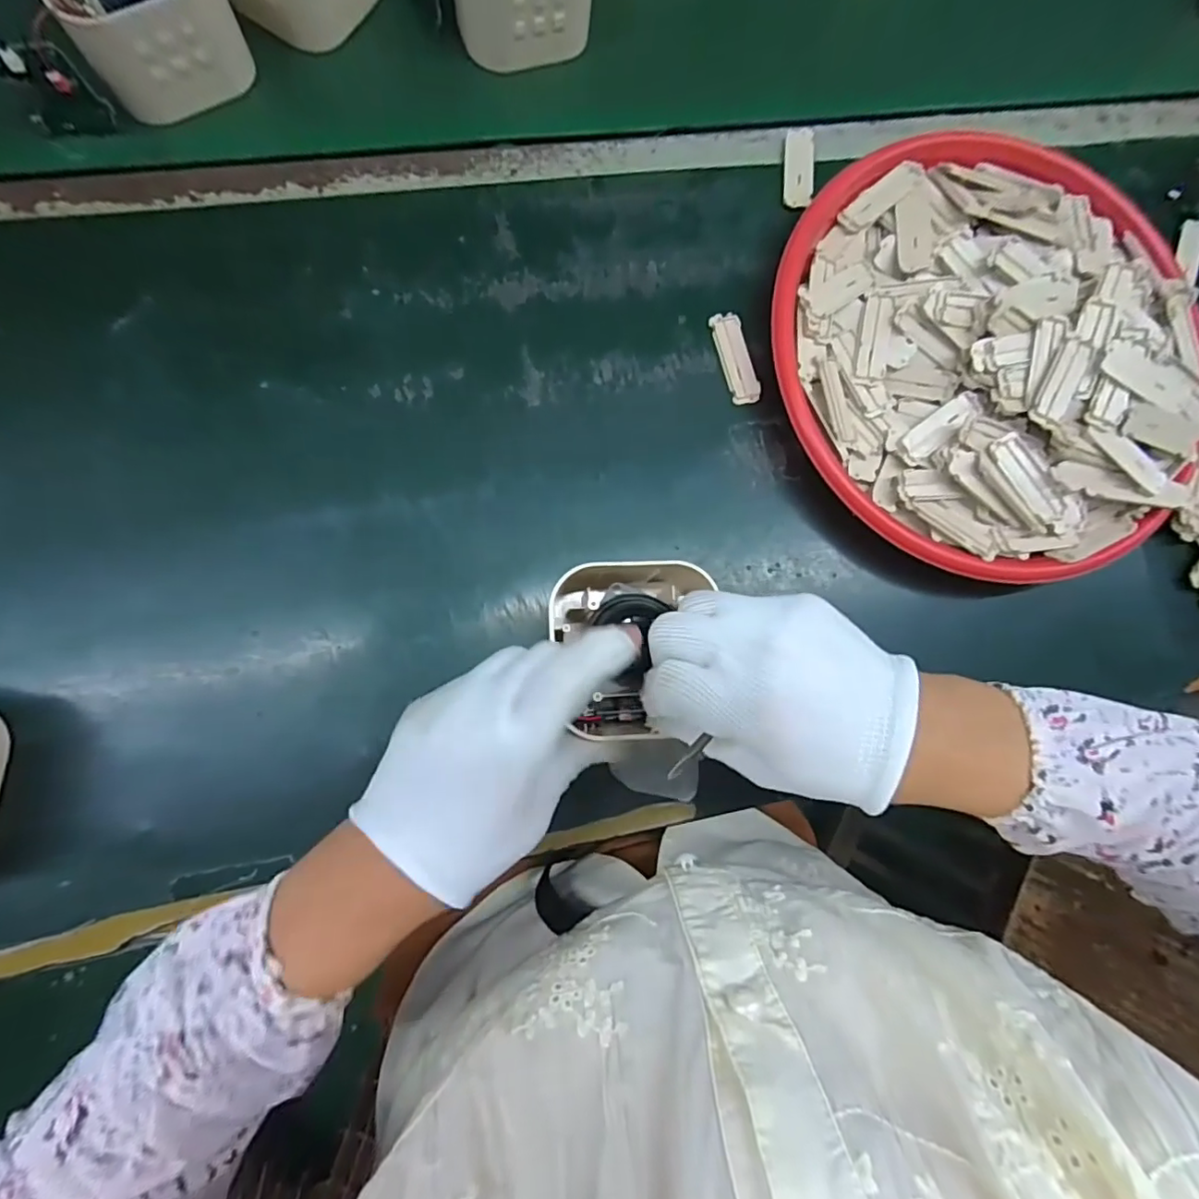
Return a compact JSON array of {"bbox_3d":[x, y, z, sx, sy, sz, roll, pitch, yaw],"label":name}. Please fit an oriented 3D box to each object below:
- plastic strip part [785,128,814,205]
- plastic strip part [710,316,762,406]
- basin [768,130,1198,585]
[{"bbox_3d":[0.137,-0.297,0.394,0.019,0.006,0.064,5,82,-6],"label":"plastic strip part"},{"bbox_3d":[0.088,-0.157,0.374,0.019,0.004,0.061,-15,85,-8],"label":"plastic strip part"},{"bbox_3d":[0.247,-0.156,0.367,0.269,0.058,0.278,1,83,-6],"label":"basin"}]

